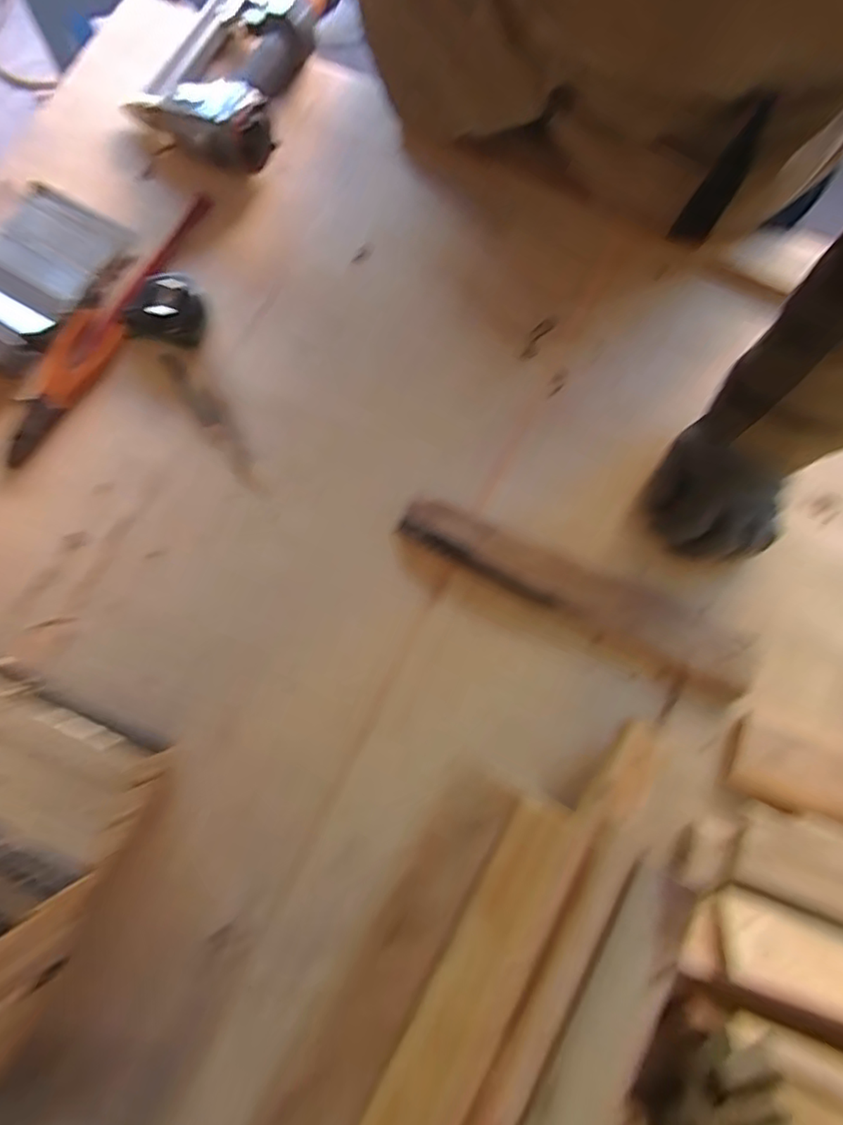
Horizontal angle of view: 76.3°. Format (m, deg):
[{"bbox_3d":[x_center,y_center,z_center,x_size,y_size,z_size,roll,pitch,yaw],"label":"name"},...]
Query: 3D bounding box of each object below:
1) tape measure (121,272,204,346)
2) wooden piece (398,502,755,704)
[{"bbox_3d":[-0.257,-0.255,0.536,0.073,0.029,0.068,0,78,0],"label":"tape measure"},{"bbox_3d":[0.139,0.026,0.496,0.334,0.015,0.061,25,80,5],"label":"wooden piece"}]

